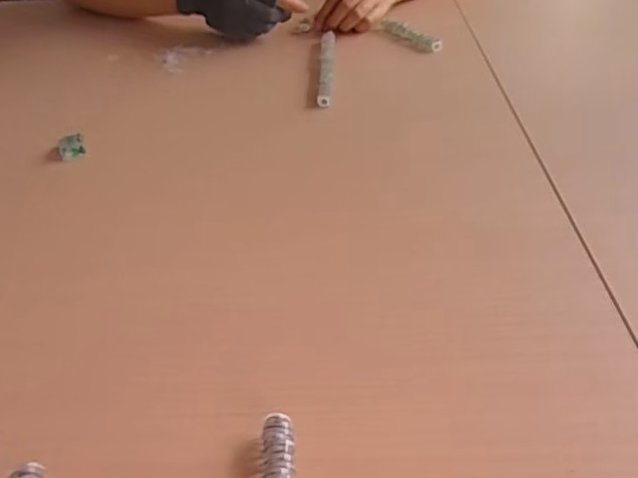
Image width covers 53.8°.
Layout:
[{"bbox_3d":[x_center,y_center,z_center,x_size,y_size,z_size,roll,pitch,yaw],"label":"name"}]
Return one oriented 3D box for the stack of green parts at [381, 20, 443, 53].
[{"bbox_3d":[0.106,-0.239,0.737,0.019,0.013,0.094,-25,42,-25],"label":"stack of green parts"}]

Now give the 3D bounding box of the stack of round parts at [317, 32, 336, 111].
[{"bbox_3d":[0.008,-0.184,0.674,0.016,0.015,0.160,-1,38,4],"label":"stack of round parts"}]

